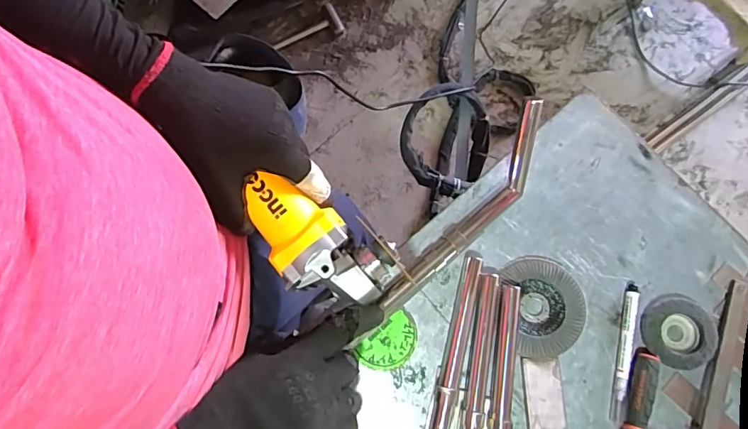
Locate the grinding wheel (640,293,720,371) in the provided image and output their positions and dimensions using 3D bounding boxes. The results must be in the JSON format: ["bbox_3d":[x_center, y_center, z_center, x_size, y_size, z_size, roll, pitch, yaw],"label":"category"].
[{"bbox_3d":[0.297,0.114,0.472,0.065,0.013,0.068,0,80,1],"label":"grinding wheel"}]

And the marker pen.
[{"bbox_3d":[0.242,0.132,0.469,0.011,0.009,0.129,13,80,3],"label":"marker pen"}]

